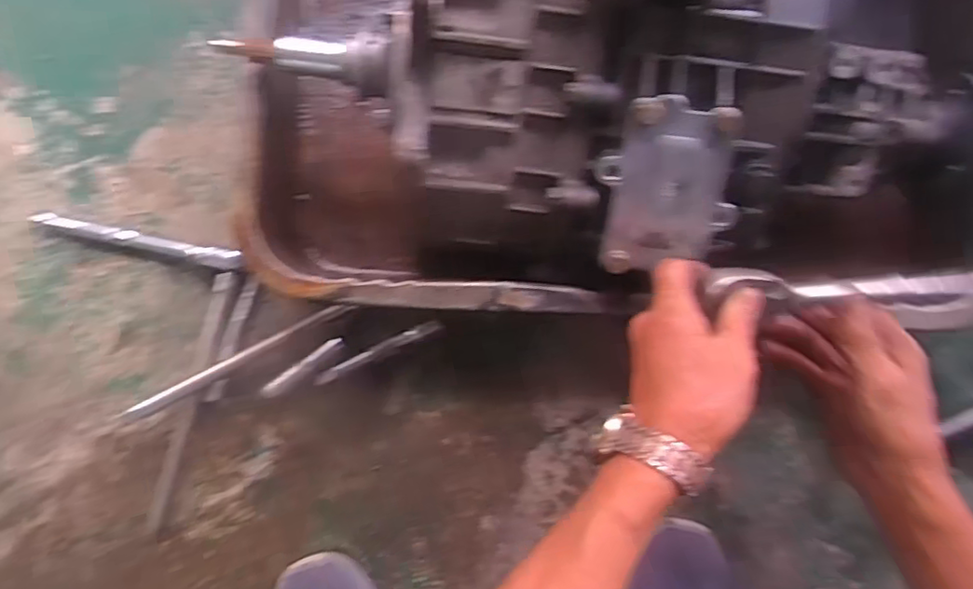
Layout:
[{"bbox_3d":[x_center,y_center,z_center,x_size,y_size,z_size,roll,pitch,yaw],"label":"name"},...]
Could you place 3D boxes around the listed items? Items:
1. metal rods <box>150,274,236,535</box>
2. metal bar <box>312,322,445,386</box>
[{"bbox_3d":[-0.271,0.098,0.563,0.021,0.013,0.240,17,89,-5],"label":"metal rods"},{"bbox_3d":[-0.100,0.053,0.565,0.125,0.016,0.013,-26,92,-4],"label":"metal bar"}]

